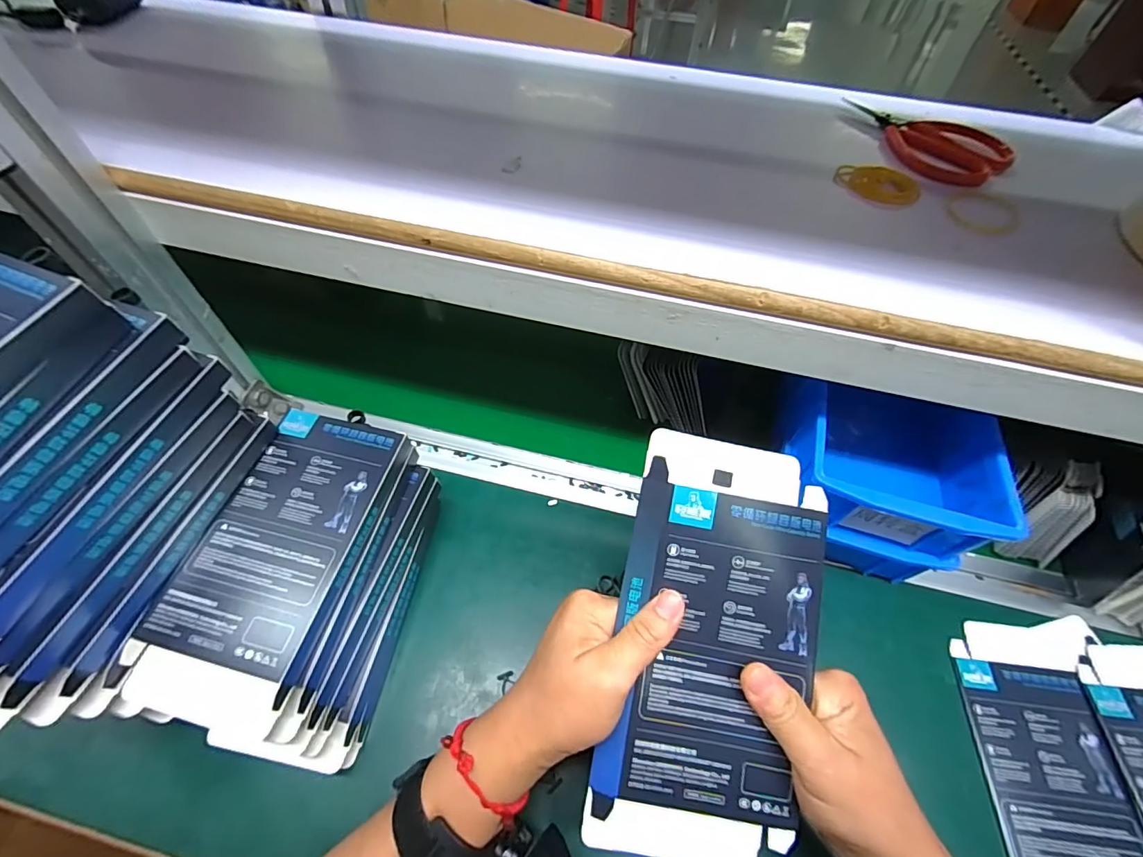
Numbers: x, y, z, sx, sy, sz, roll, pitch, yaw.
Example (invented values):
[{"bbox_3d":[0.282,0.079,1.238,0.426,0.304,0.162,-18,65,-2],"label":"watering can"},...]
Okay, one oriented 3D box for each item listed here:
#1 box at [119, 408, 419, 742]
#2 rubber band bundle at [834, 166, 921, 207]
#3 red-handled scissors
[{"bbox_3d":[-0.186,0.077,0.310,0.094,0.022,0.189,13,56,6],"label":"box"},{"bbox_3d":[0.220,-0.176,0.348,0.056,0.020,0.009,36,61,20],"label":"rubber band bundle"},{"bbox_3d":[0.277,-0.230,0.382,0.049,0.022,0.124,-27,61,-20],"label":"red-handled scissors"}]

